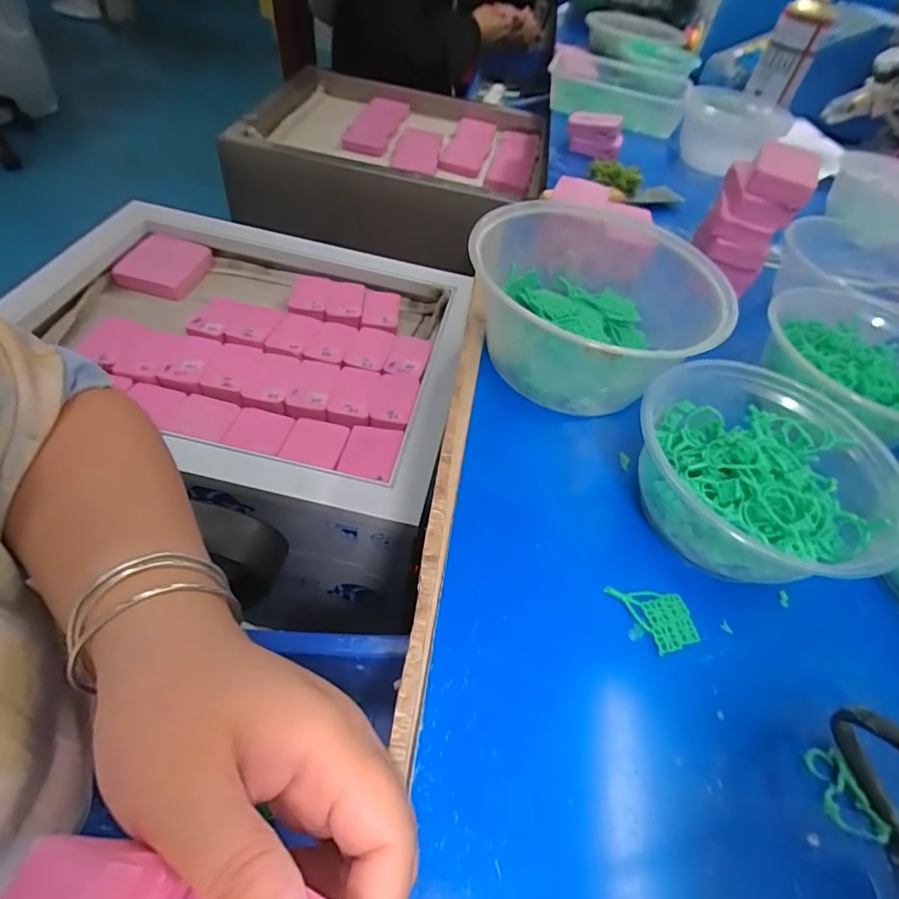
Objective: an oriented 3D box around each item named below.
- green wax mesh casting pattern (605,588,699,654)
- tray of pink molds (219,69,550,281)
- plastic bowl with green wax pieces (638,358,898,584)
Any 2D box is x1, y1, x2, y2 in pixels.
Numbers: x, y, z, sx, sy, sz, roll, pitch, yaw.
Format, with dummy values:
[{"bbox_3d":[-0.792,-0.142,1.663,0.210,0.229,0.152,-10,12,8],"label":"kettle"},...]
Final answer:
[{"bbox_3d":[0.103,0.083,0.257,0.035,0.005,0.036,-9,53,-16],"label":"green wax mesh casting pattern"},{"bbox_3d":[-0.104,-0.517,0.928,0.470,0.165,0.418,20,51,7],"label":"tray of pink molds"},{"bbox_3d":[0.171,0.012,0.288,0.128,0.054,0.126,5,51,-6],"label":"plastic bowl with green wax pieces"}]

